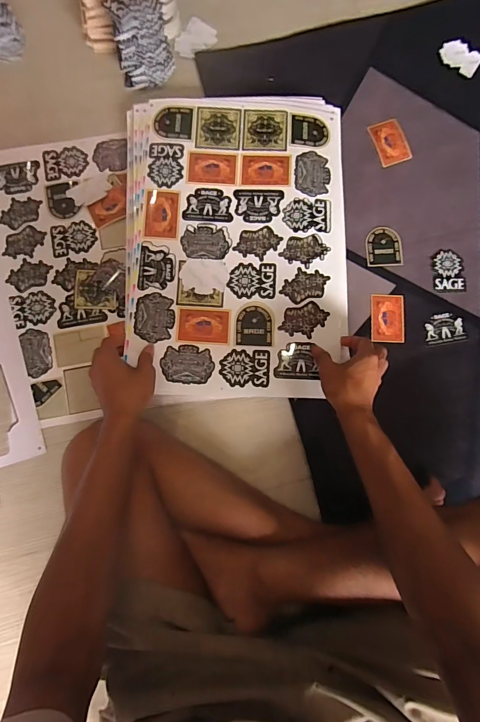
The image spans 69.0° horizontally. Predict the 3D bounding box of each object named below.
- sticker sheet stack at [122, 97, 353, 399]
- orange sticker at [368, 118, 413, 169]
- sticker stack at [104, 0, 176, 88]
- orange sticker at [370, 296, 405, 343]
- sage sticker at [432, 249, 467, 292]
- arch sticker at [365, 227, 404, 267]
[{"bbox_3d":[-0.003,-0.190,0.551,0.347,0.025,0.483,-3,84,-2],"label":"sticker sheet stack"},{"bbox_3d":[0.266,-0.386,0.619,0.058,0.004,0.080,-21,85,-4],"label":"orange sticker"},{"bbox_3d":[-0.162,-0.533,0.578,0.086,0.099,0.084,-7,85,-2],"label":"sticker stack"},{"bbox_3d":[0.249,-0.071,0.587,0.057,0.005,0.080,3,84,-1],"label":"orange sticker"},{"bbox_3d":[0.358,-0.154,0.597,0.054,0.007,0.071,2,85,9],"label":"sage sticker"},{"bbox_3d":[0.248,-0.196,0.601,0.062,0.004,0.067,-2,87,2],"label":"arch sticker"}]

